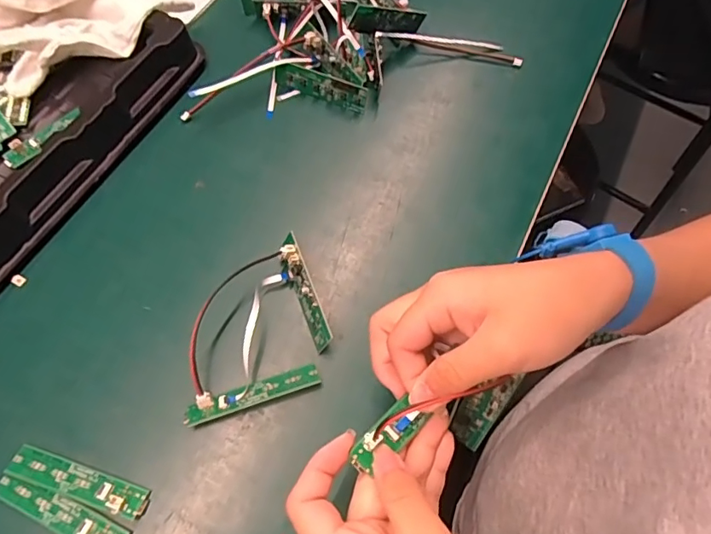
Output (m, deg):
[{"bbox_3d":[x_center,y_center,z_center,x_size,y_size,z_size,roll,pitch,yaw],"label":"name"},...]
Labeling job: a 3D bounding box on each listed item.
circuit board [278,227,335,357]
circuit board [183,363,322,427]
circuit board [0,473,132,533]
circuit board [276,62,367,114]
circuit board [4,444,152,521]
[{"bbox_3d":[-0.036,0.017,0.336,0.010,0.021,0.079,-6,62,-39],"label":"circuit board"},{"bbox_3d":[-0.064,0.079,0.314,0.084,0.010,0.017,-16,67,-11],"label":"circuit board"},{"bbox_3d":[-0.167,0.139,0.283,0.084,0.008,0.018,23,66,8],"label":"circuit board"},{"bbox_3d":[-0.029,-0.151,0.417,0.080,0.022,0.004,21,45,8],"label":"circuit board"},{"bbox_3d":[-0.161,0.124,0.290,0.084,0.006,0.017,17,65,5],"label":"circuit board"}]

